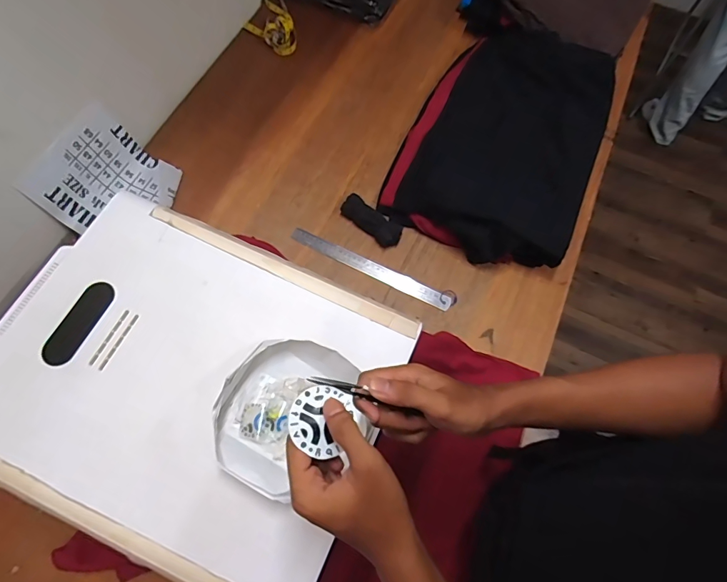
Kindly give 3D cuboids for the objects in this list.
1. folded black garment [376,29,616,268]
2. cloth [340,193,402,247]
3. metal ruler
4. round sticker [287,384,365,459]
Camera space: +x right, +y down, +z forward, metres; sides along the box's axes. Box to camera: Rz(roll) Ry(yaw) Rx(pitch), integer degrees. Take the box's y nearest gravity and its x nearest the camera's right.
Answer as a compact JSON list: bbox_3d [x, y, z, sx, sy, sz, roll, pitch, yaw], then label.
[{"bbox_3d":[0.282,-0.310,0.843,0.364,0.088,0.502,22,71,9],"label":"folded black garment"},{"bbox_3d":[0.016,-0.135,0.812,0.128,0.041,0.050,37,73,14],"label":"cloth"},{"bbox_3d":[0.013,-0.044,0.792,0.321,0.007,0.032,26,79,8],"label":"metal ruler"},{"bbox_3d":[-0.034,0.108,0.353,0.057,0.005,0.055,6,70,-18],"label":"round sticker"}]

